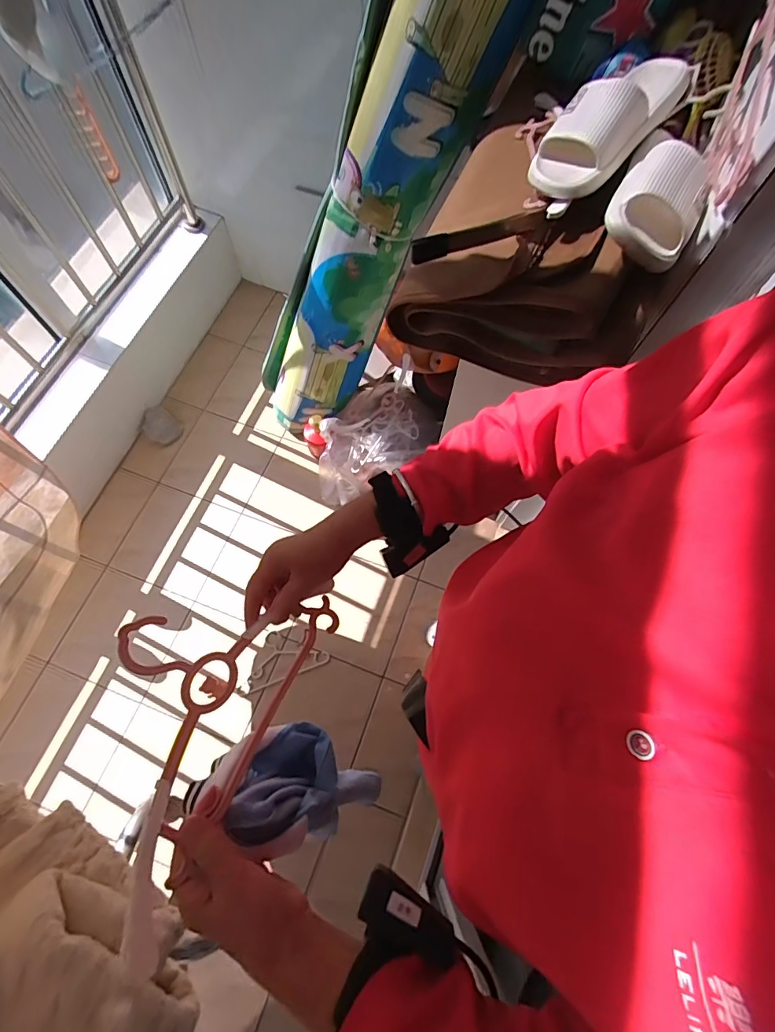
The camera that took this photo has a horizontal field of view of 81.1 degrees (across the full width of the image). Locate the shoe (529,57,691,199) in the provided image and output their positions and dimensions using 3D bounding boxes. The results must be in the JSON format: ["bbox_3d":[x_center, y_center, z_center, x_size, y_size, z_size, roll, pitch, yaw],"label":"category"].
[{"bbox_3d":[0.287,-0.513,0.579,0.097,0.082,0.256,42,74,13],"label":"shoe"}]

